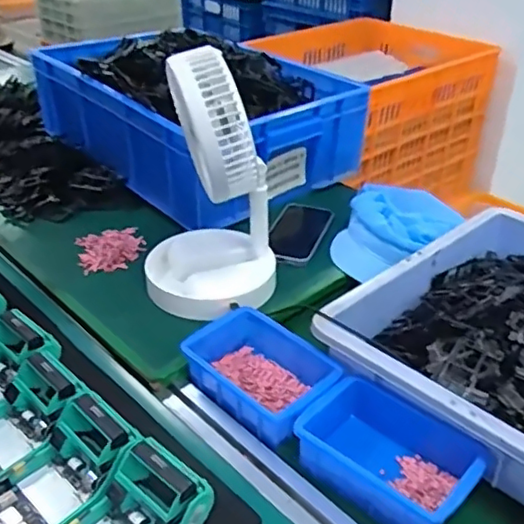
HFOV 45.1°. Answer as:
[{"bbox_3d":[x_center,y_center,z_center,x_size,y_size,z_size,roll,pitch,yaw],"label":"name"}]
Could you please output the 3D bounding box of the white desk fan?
[{"bbox_3d":[-0.064,-0.093,0.715,0.146,0.291,0.158,-4,33,-7],"label":"white desk fan"}]

